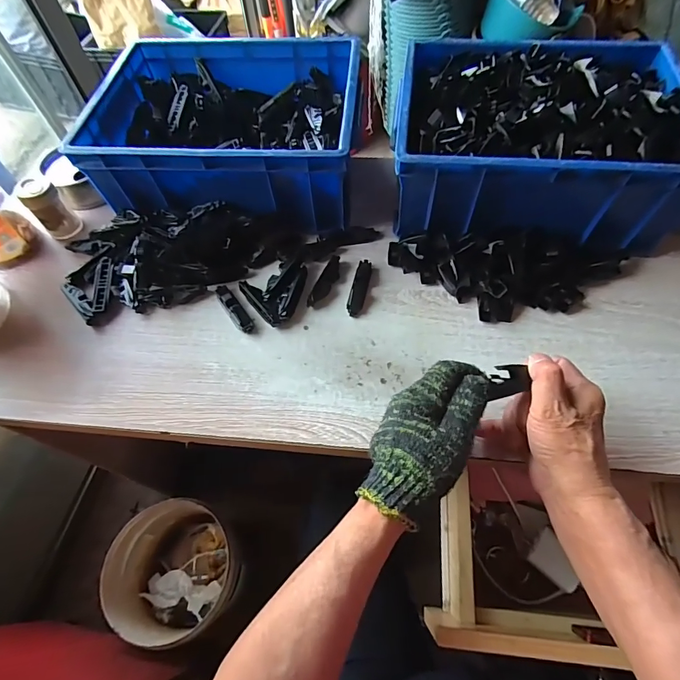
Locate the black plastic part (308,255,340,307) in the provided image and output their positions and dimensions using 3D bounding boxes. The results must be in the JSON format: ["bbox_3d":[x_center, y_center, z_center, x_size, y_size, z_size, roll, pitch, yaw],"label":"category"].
[{"bbox_3d":[-0.018,-0.073,0.496,0.019,0.016,0.075,25,64,15],"label":"black plastic part"}]

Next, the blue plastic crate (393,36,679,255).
[{"bbox_3d":[0.246,-0.265,0.511,0.335,0.118,0.265,6,61,5],"label":"blue plastic crate"}]

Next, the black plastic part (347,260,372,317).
[{"bbox_3d":[0.025,-0.066,0.497,0.020,0.010,0.078,12,61,9],"label":"black plastic part"}]

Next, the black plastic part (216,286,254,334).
[{"bbox_3d":[-0.132,-0.041,0.487,0.019,0.012,0.082,-33,64,-16],"label":"black plastic part"}]

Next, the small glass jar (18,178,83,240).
[{"bbox_3d":[-0.402,-0.182,0.550,0.044,0.076,0.042,-1,60,2],"label":"small glass jar"}]

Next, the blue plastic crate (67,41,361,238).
[{"bbox_3d":[-0.147,-0.296,0.559,0.337,0.112,0.269,3,60,4],"label":"blue plastic crate"}]

